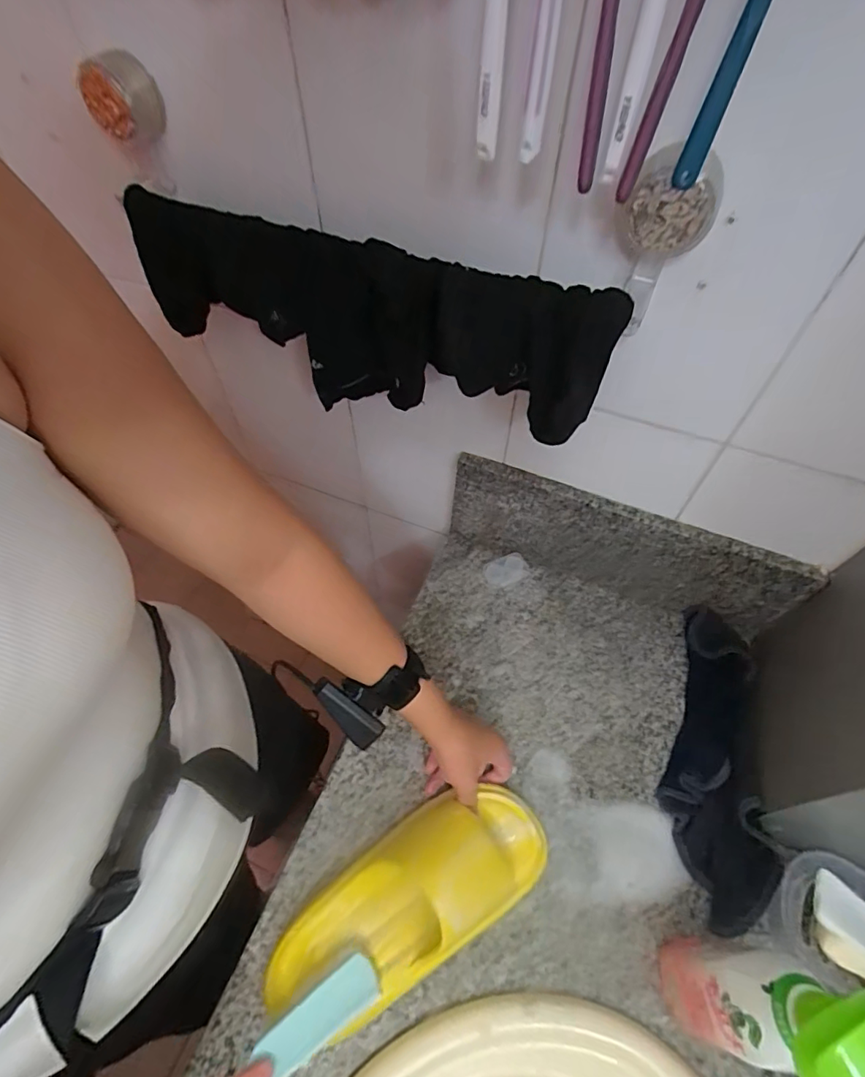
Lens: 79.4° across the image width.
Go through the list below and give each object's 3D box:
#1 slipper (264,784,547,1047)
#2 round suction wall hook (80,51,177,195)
[{"bbox_3d":[-0.019,0.317,0.461,0.260,0.077,0.111,-24,58,-11],"label":"slipper"},{"bbox_3d":[-0.250,-0.353,0.422,0.052,0.054,0.028,12,55,9],"label":"round suction wall hook"}]

